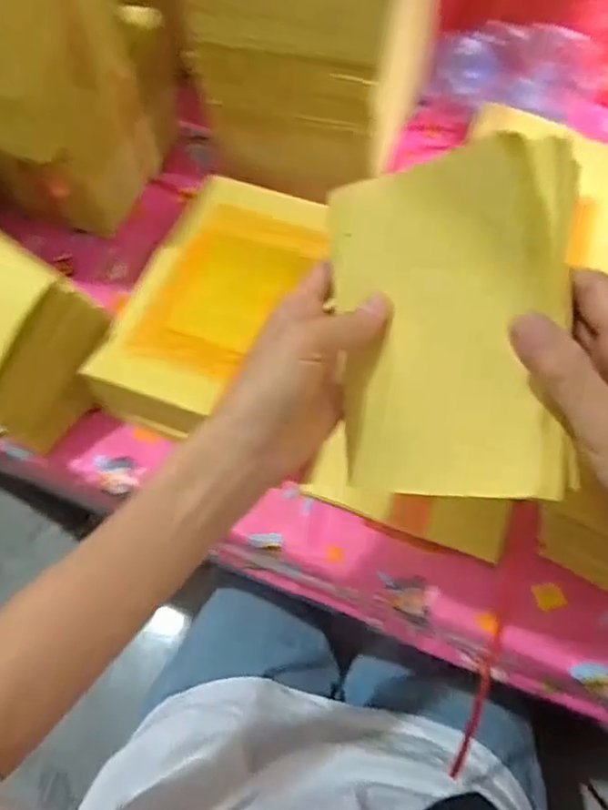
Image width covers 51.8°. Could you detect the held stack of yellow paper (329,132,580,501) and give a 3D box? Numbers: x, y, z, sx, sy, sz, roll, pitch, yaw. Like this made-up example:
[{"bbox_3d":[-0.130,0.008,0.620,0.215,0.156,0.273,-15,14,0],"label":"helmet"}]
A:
[{"bbox_3d":[0.067,-0.035,0.306,0.119,0.023,0.154,-2,93,40],"label":"held stack of yellow paper"}]

